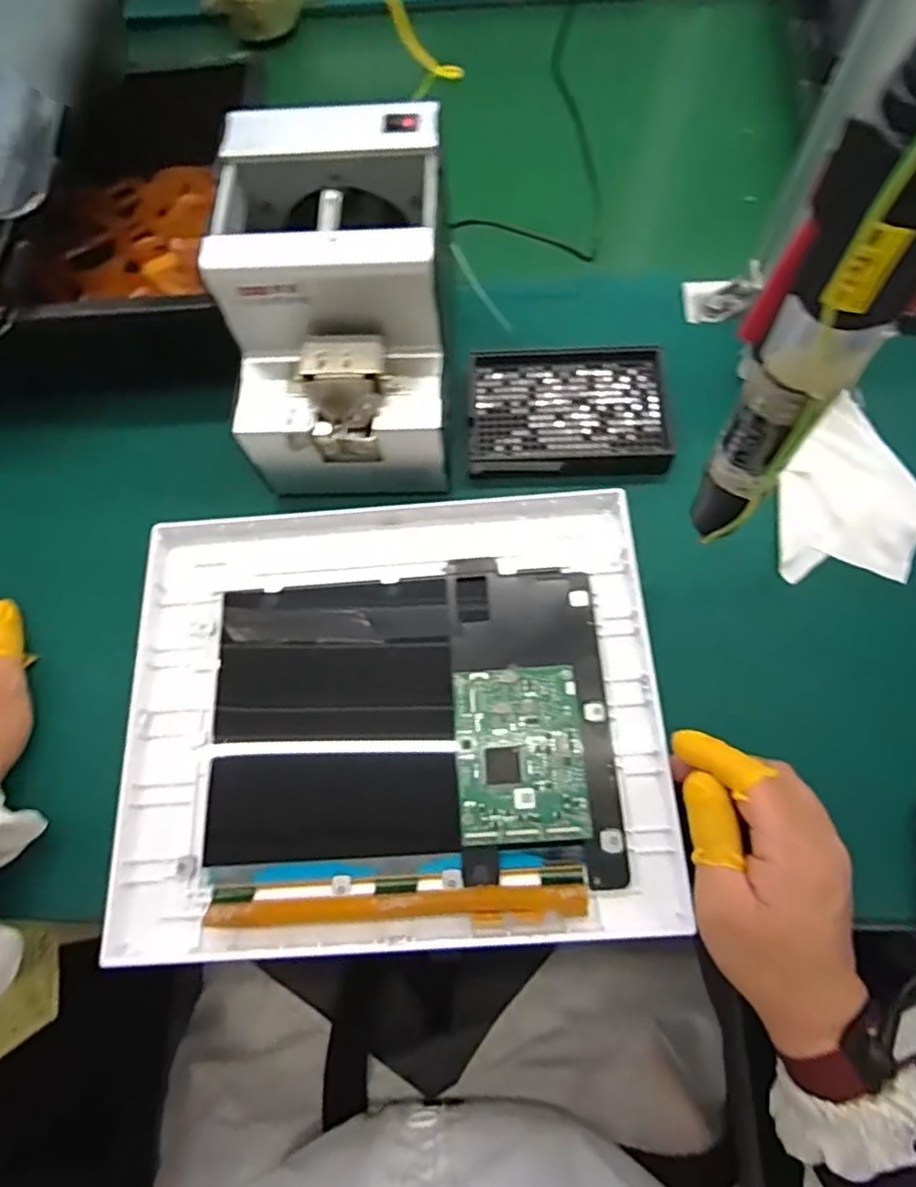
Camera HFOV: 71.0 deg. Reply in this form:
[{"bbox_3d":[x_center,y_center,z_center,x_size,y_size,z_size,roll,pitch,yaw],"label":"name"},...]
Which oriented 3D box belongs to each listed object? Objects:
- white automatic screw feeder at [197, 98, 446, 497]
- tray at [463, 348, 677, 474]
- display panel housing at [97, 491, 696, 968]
[{"bbox_3d":[-0.067,-0.168,0.393,0.126,0.136,0.172,0,69,3],"label":"white automatic screw feeder"},{"bbox_3d":[0.077,-0.127,0.447,0.135,0.019,0.098,0,69,3],"label":"tray"},{"bbox_3d":[-0.038,0.068,0.378,0.303,0.022,0.249,-4,68,1],"label":"display panel housing"}]

